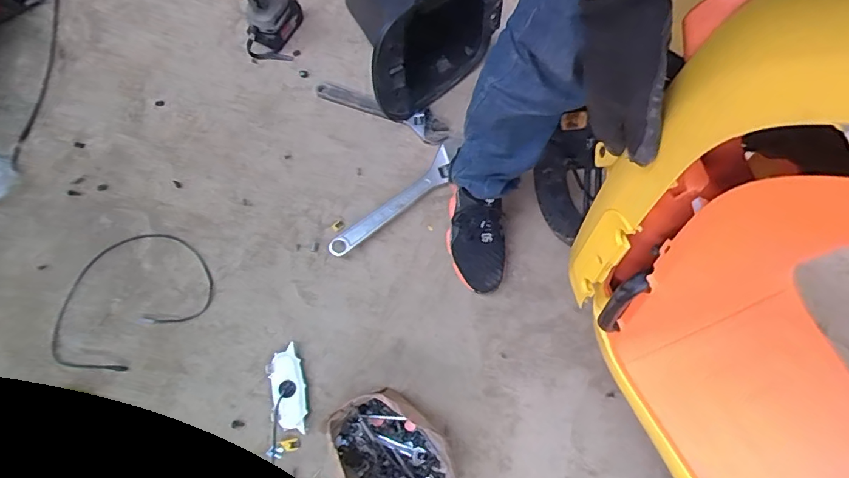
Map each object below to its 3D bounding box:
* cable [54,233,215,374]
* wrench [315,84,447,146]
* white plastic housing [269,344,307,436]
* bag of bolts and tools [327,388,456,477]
[{"bbox_3d":[-0.508,0.104,0.816,0.271,0.011,0.196,-38,83,-13],"label":"cable"},{"bbox_3d":[-0.082,-0.260,0.955,0.271,0.021,0.058,23,72,5],"label":"wrench"},{"bbox_3d":[-0.224,0.247,0.787,0.050,0.022,0.131,-14,72,-7],"label":"white plastic housing"},{"bbox_3d":[-0.049,0.333,0.736,0.138,0.076,0.202,-41,77,-15],"label":"bag of bolts and tools"}]

